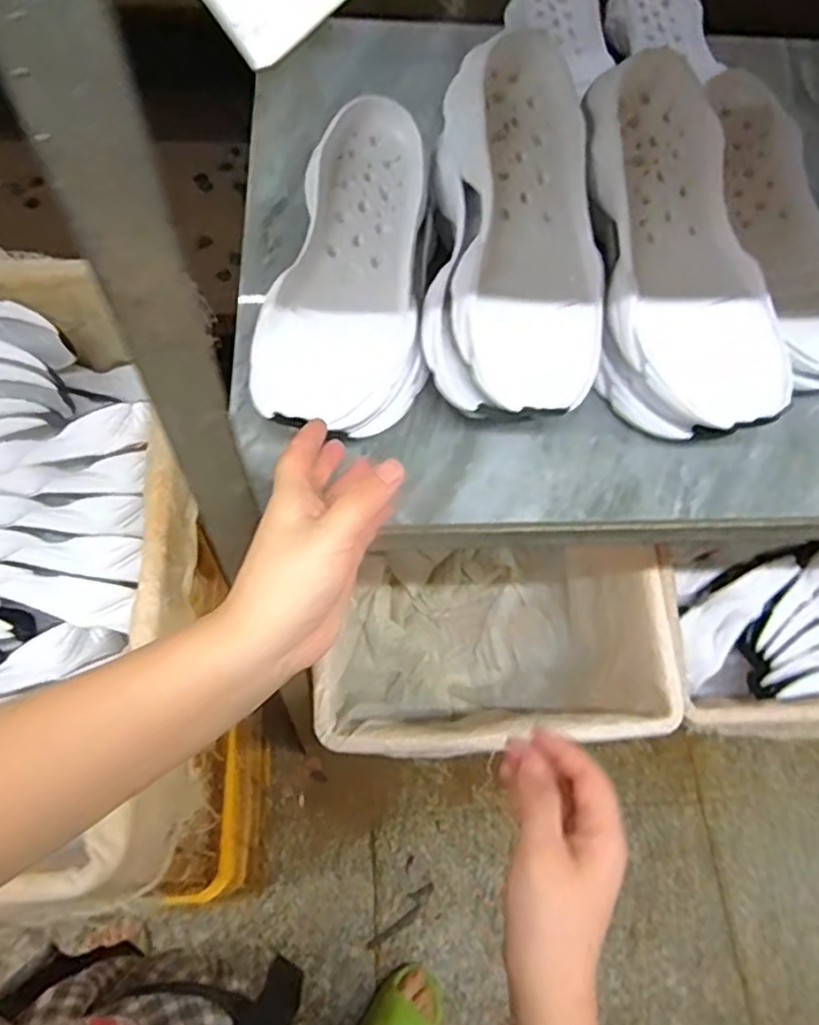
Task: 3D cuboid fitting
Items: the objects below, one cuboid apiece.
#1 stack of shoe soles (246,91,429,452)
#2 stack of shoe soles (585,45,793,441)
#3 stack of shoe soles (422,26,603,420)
[{"bbox_3d":[-0.041,-0.180,0.517,0.116,0.092,0.266,8,61,2],"label":"stack of shoe soles"},{"bbox_3d":[0.198,-0.190,0.512,0.118,0.064,0.276,-8,86,-7],"label":"stack of shoe soles"},{"bbox_3d":[0.077,-0.197,0.511,0.118,0.062,0.272,1,82,-2],"label":"stack of shoe soles"}]

